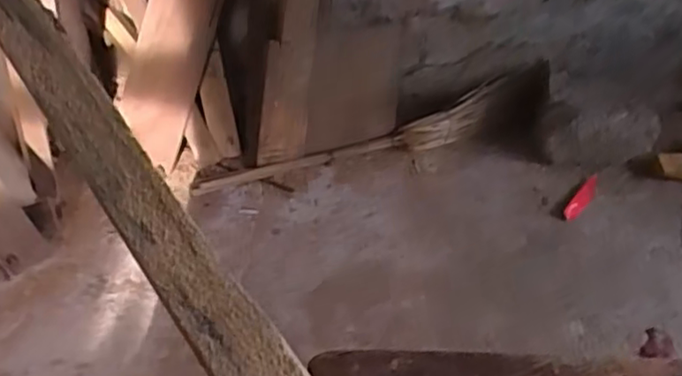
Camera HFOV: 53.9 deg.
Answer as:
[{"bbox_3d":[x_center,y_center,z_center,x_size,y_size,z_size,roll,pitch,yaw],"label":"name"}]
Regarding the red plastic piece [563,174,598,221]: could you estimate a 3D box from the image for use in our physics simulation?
[{"bbox_3d":[0.611,0.027,1.703,0.037,0.010,0.174,44,59,8],"label":"red plastic piece"}]

